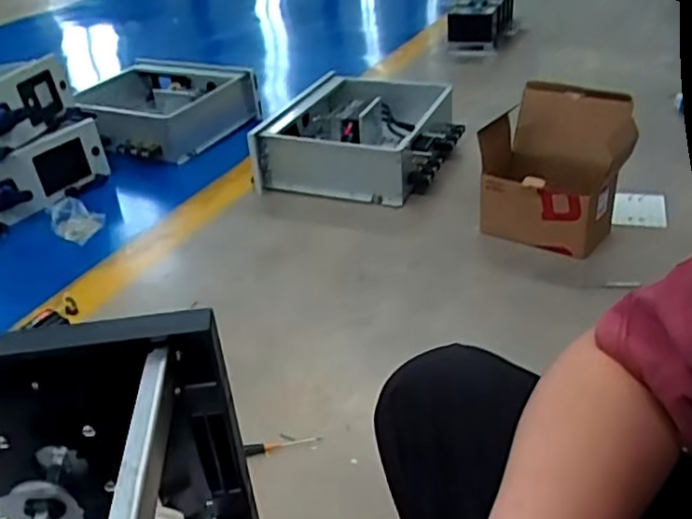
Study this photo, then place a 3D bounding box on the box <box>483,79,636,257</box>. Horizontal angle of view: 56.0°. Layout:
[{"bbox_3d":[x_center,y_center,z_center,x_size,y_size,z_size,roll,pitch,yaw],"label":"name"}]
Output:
[{"bbox_3d":[0.518,-0.228,1.588,0.302,0.307,0.315,16,39,31],"label":"box"}]

